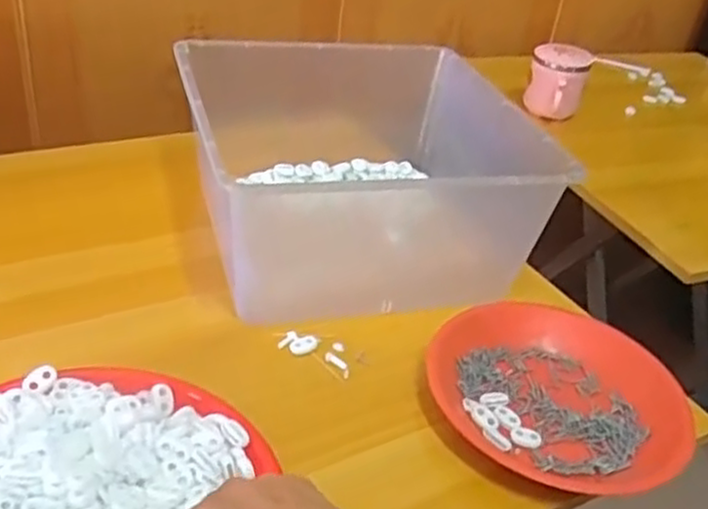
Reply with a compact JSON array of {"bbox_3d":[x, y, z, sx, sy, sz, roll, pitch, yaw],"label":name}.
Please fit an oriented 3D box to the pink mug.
[{"bbox_3d":[0.280,-0.241,1.025,0.074,0.088,0.074,16,35,11],"label":"pink mug"}]

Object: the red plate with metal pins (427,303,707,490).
[{"bbox_3d":[0.159,0.102,0.581,0.195,0.035,0.171,16,35,11],"label":"red plate with metal pins"}]

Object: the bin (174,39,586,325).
[{"bbox_3d":[-0.003,-0.084,0.695,0.273,0.136,0.260,-5,37,-17],"label":"bin"}]

